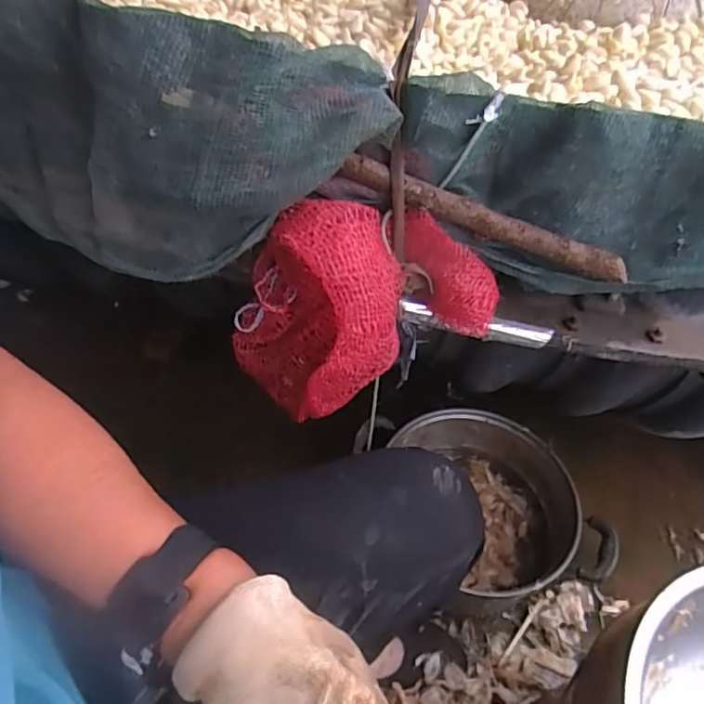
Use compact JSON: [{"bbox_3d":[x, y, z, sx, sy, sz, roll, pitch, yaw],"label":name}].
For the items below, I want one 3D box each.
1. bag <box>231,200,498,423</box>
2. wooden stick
[{"bbox_3d":[0.008,-0.050,0.511,0.223,0.170,0.128,-15,50,-16],"label":"bag"},{"bbox_3d":[0.118,-0.117,0.492,0.264,0.026,0.019,21,48,-2],"label":"wooden stick"}]

